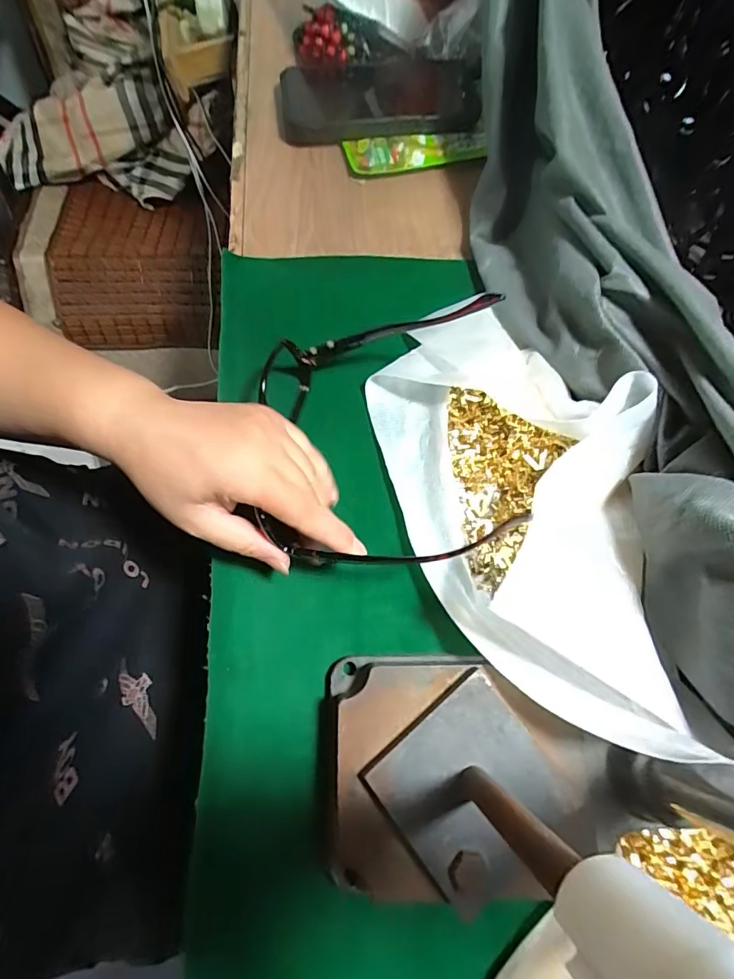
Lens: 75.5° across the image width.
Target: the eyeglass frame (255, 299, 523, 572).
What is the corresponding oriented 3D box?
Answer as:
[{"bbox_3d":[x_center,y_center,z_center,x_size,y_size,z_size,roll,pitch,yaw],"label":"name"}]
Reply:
[{"bbox_3d":[0.000,-0.032,0.281,0.172,0.054,0.154,-5,68,19],"label":"eyeglass frame"}]

